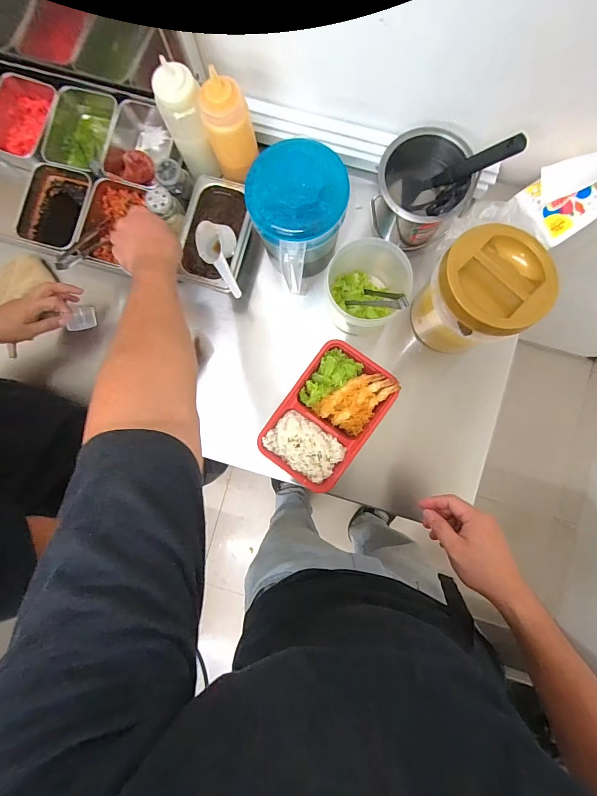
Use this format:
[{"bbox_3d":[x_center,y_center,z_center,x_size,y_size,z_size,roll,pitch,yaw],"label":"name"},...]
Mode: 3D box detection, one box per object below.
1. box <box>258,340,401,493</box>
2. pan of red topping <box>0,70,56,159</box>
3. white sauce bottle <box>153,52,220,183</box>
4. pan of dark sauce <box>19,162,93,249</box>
[{"bbox_3d":[0.048,0.029,0.588,0.146,0.037,0.223,34,85,2],"label":"box"},{"bbox_3d":[-0.457,-0.473,0.627,0.106,0.056,0.141,23,85,1],"label":"pan of red topping"},{"bbox_3d":[-0.159,-0.393,0.544,0.055,0.169,0.051,0,85,-1],"label":"white sauce bottle"},{"bbox_3d":[-0.398,-0.319,0.626,0.107,0.067,0.144,15,85,1],"label":"pan of dark sauce"}]

